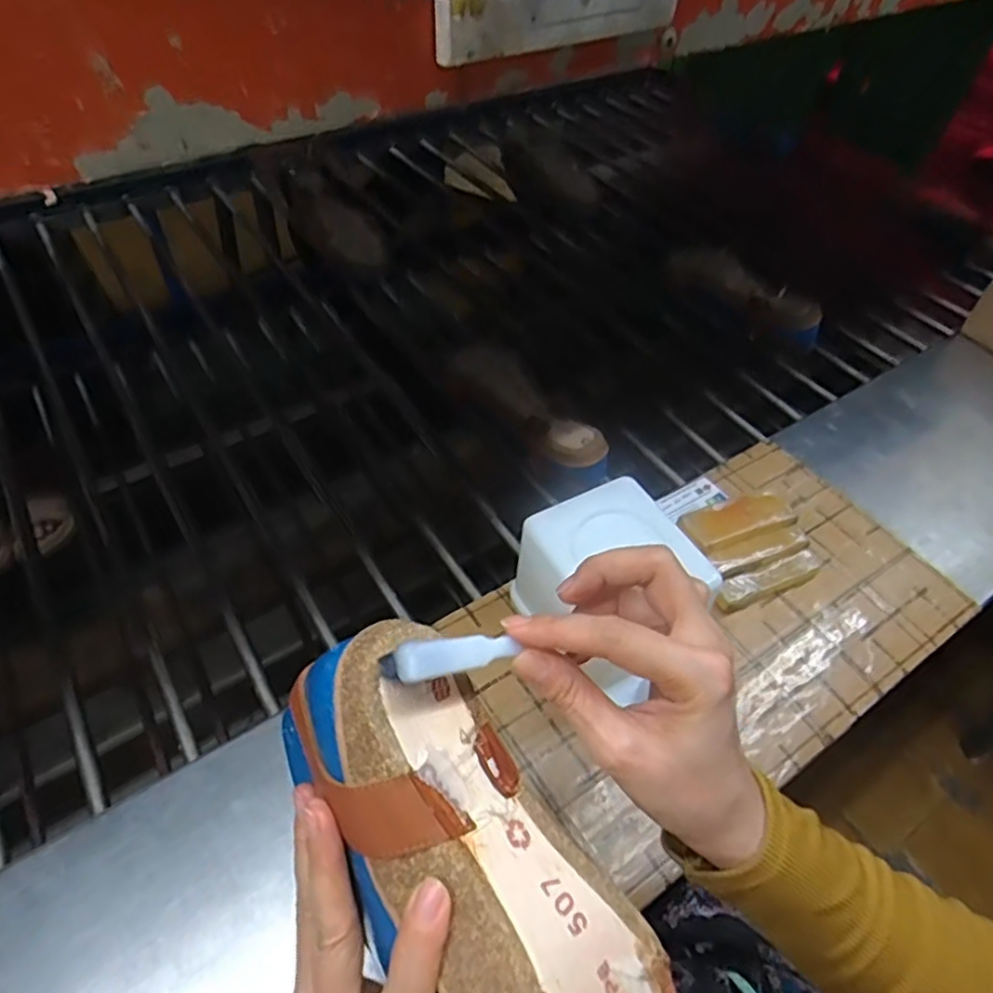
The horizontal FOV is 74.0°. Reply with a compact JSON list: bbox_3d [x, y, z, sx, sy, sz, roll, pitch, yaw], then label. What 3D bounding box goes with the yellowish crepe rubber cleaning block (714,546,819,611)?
[{"bbox_3d":[0.224,0.069,0.540,0.103,0.017,0.022,-16,53,-16],"label":"yellowish crepe rubber cleaning block"}]

